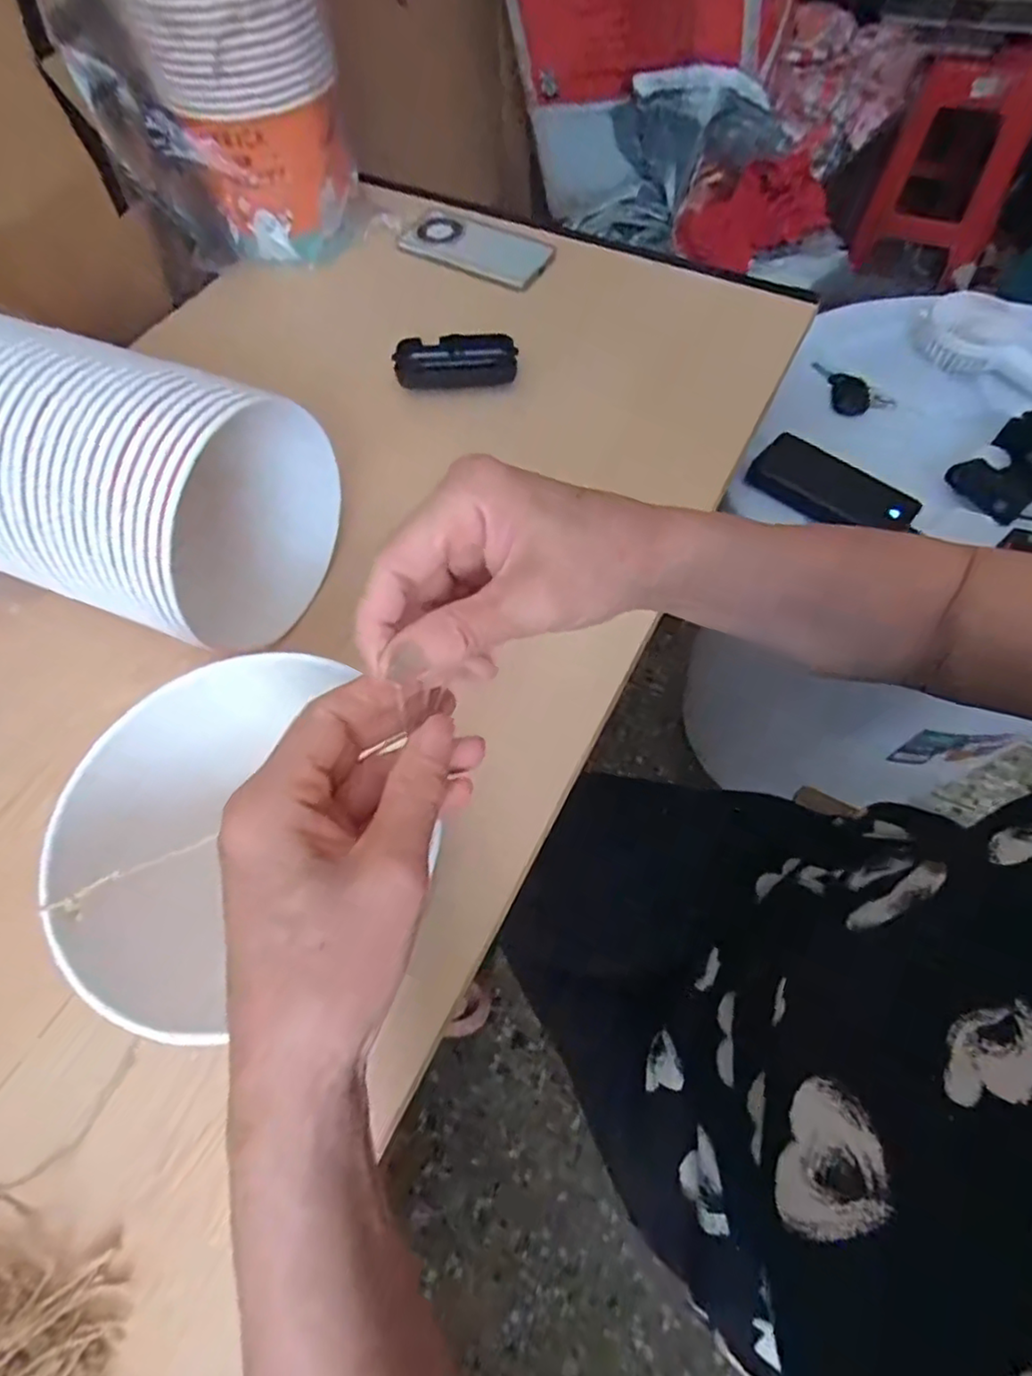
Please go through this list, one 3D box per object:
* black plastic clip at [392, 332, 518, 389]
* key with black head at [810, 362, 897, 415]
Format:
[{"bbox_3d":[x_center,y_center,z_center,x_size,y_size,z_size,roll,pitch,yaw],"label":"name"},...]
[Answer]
[{"bbox_3d":[-0.056,-0.309,0.596,0.109,0.029,0.046,-6,61,0],"label":"black plastic clip"},{"bbox_3d":[0.380,-0.344,0.736,0.060,0.005,0.103,-40,66,-17],"label":"key with black head"}]

